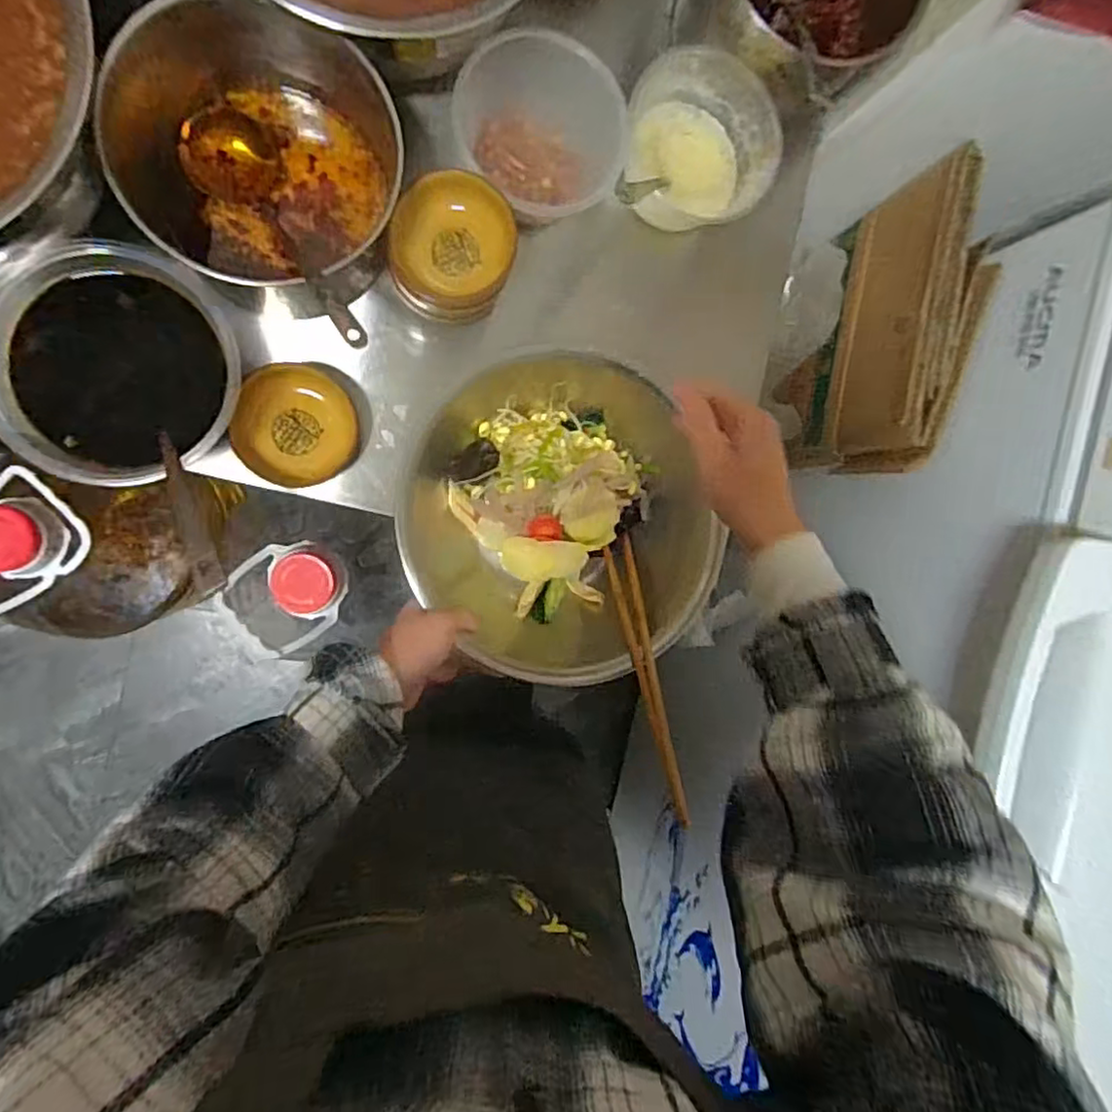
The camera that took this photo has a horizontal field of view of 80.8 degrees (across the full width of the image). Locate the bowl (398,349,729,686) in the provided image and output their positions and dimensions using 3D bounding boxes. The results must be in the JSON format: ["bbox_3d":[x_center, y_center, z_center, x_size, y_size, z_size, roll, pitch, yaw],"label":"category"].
[{"bbox_3d":[0.003,-0.044,0.599,0.273,0.106,0.294,0,90,-9],"label":"bowl"}]

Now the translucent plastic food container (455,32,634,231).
[{"bbox_3d":[-0.015,-0.375,0.571,0.133,0.081,0.129,0,90,-9],"label":"translucent plastic food container"}]

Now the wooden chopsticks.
[{"bbox_3d":[0.076,0.092,0.558,0.028,0.014,0.252,-4,58,-9],"label":"wooden chopsticks"}]

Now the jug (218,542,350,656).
[{"bbox_3d":[-0.309,0.043,0.762,0.119,0.091,0.113,-42,96,-6],"label":"jug"}]

